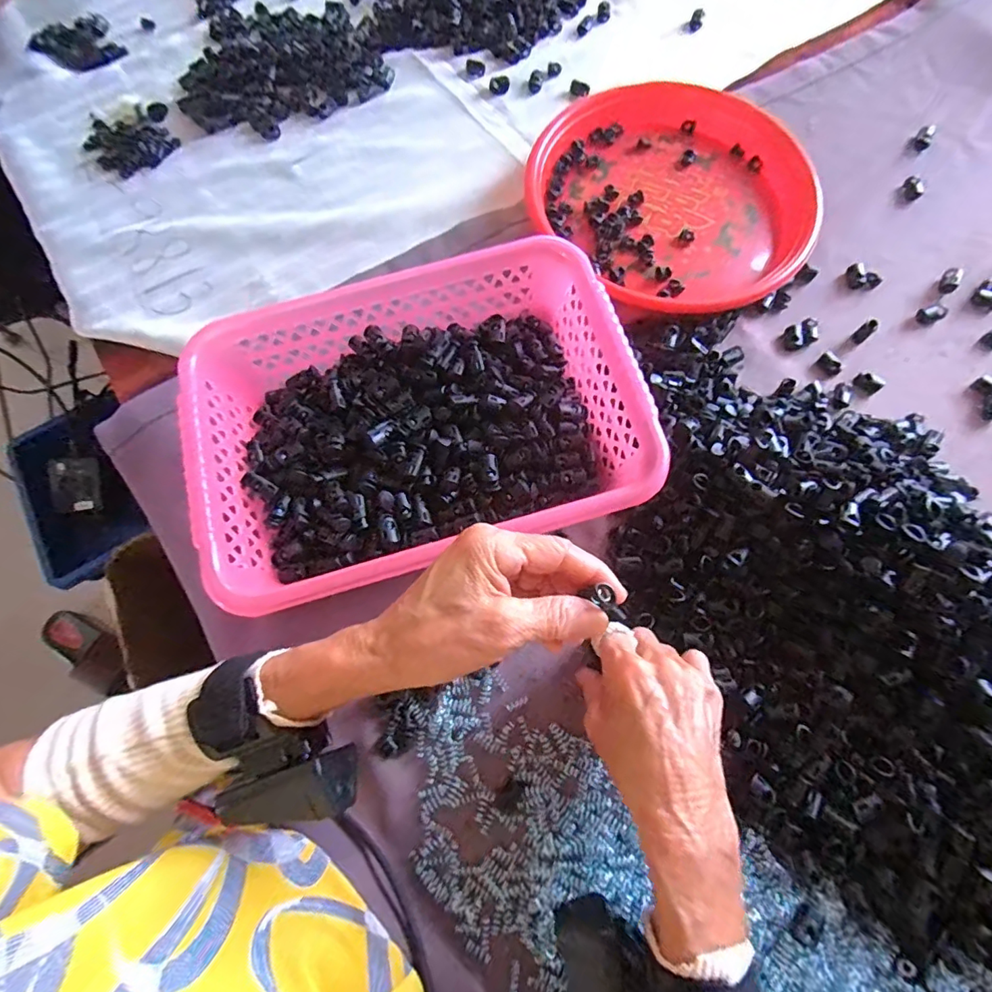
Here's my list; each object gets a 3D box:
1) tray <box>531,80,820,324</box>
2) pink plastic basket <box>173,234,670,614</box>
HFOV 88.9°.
[{"bbox_3d":[0.171,-0.288,0.468,0.255,0.027,0.261,0,73,2],"label":"tray"},{"bbox_3d":[-0.056,-0.055,0.381,0.303,0.080,0.213,-15,73,-3],"label":"pink plastic basket"}]

